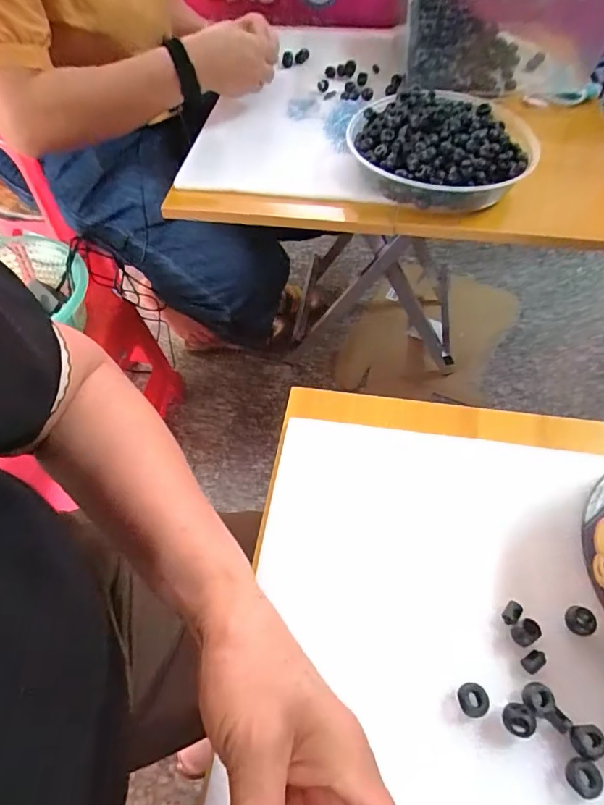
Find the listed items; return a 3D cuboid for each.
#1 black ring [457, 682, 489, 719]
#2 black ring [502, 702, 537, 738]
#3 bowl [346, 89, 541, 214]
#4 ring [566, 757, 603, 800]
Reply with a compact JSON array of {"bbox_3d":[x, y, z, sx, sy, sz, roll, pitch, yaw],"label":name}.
[{"bbox_3d":[0.103,0.179,0.291,0.016,0.012,0.018,-15,54,-9],"label":"black ring"},{"bbox_3d":[0.126,0.185,0.283,0.015,0.013,0.017,-13,54,-7],"label":"black ring"},{"bbox_3d":[0.177,-0.323,0.623,0.238,0.068,0.211,10,56,8],"label":"bowl"},{"bbox_3d":[0.156,0.208,0.268,0.016,0.010,0.016,-1,53,1],"label":"ring"}]

